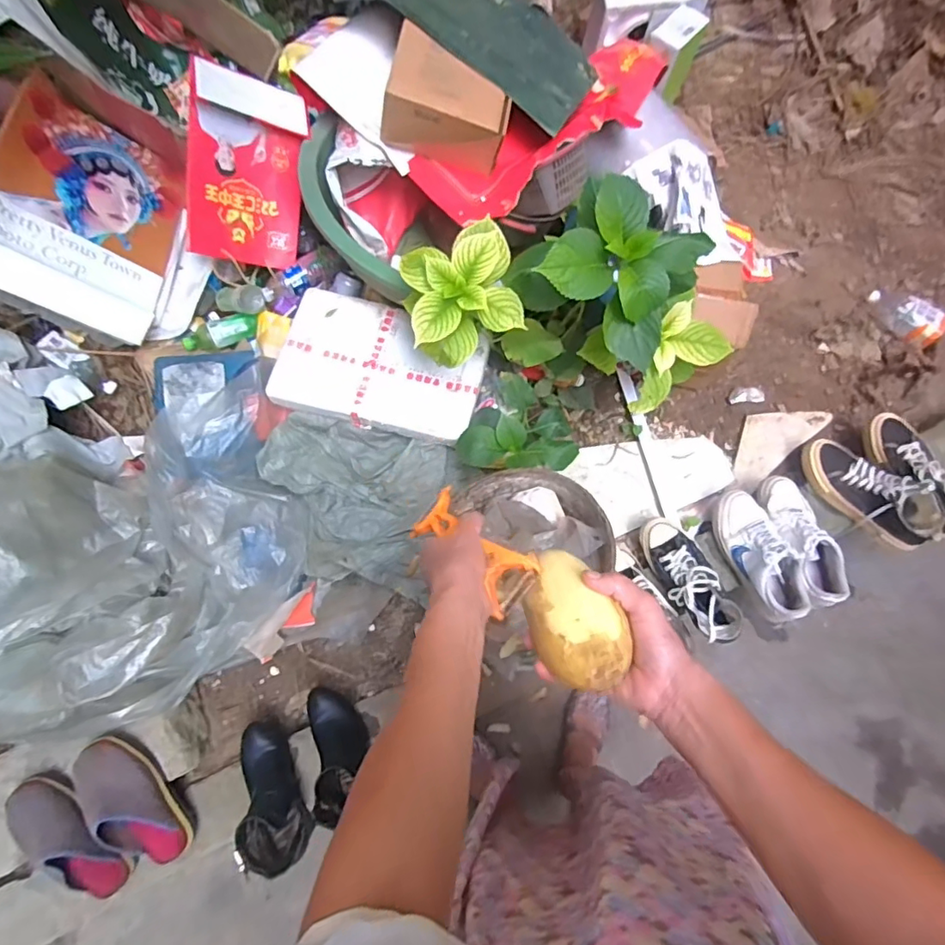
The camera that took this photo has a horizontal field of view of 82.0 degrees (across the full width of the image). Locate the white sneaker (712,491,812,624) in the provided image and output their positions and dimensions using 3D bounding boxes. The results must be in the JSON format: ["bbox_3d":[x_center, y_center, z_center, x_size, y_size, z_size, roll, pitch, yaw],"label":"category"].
[{"bbox_3d":[0.583,0.161,1.100,0.096,0.095,0.264,-19,75,-6],"label":"white sneaker"}]

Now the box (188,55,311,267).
[{"bbox_3d":[-0.483,-0.647,1.178,0.230,0.054,0.363,-5,114,-39],"label":"box"}]

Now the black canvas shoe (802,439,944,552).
[{"bbox_3d":[0.824,0.038,1.138,0.094,0.123,0.278,-41,63,-12],"label":"black canvas shoe"}]

